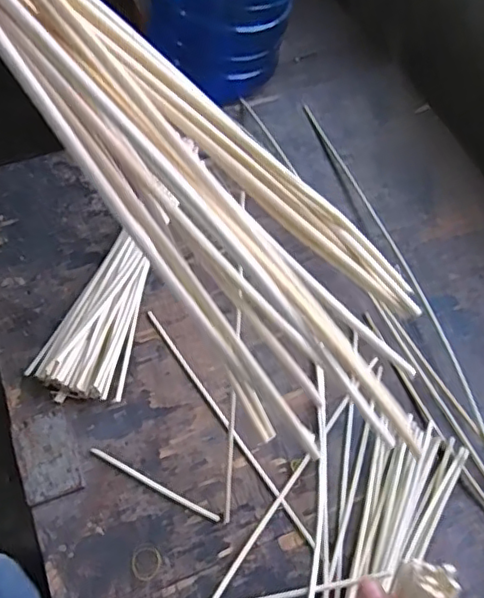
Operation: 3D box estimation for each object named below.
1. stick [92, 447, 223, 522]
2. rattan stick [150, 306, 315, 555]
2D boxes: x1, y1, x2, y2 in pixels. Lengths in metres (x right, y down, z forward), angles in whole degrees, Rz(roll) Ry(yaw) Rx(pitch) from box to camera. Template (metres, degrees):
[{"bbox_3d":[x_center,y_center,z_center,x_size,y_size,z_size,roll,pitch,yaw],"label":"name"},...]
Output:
[{"bbox_3d":[-0.120,0.252,0.804,0.196,0.008,0.010,24,62,12],"label":"stick"},{"bbox_3d":[-0.026,0.172,0.850,0.010,0.013,0.414,-31,65,-18],"label":"rattan stick"}]

